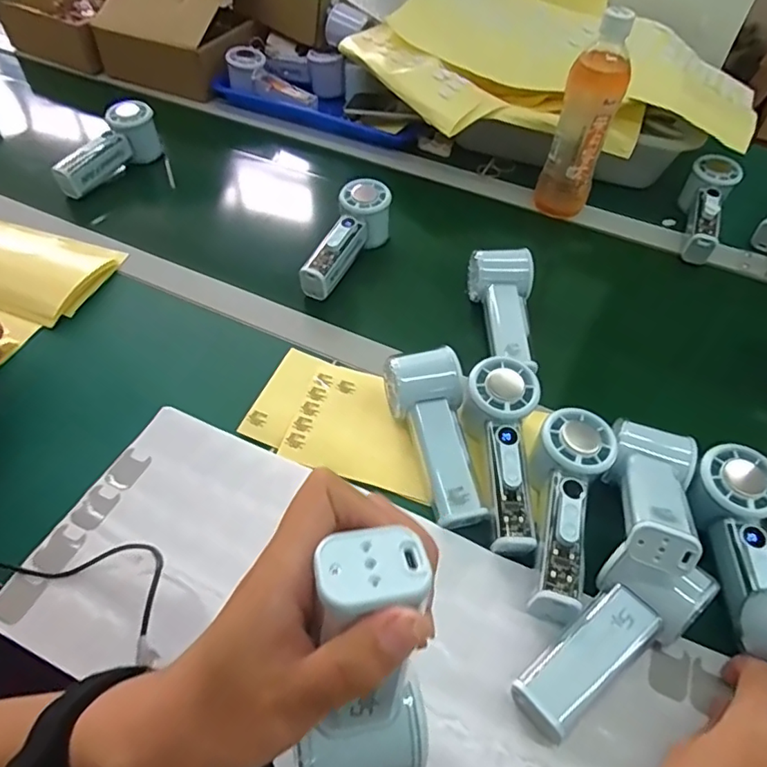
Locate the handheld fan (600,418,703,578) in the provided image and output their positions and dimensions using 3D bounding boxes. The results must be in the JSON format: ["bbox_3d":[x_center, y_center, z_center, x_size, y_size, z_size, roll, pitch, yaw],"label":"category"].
[{"bbox_3d":[0.195,0.081,0.396,0.057,0.043,0.134,19,30,12],"label":"handheld fan"}]

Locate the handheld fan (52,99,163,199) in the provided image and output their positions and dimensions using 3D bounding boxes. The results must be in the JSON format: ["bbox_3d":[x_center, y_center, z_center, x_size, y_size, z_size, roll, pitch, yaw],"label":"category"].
[{"bbox_3d":[-0.361,-0.301,0.702,0.048,0.065,0.147,28,55,19],"label":"handheld fan"}]

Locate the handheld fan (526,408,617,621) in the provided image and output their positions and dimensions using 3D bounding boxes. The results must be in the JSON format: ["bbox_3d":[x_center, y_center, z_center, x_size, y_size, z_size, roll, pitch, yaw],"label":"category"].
[{"bbox_3d":[0.131,0.091,0.408,0.054,0.048,0.147,19,53,13],"label":"handheld fan"}]

